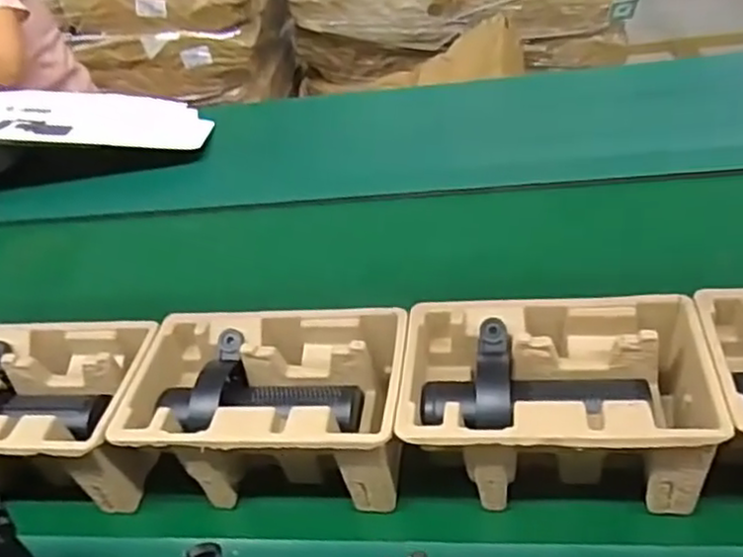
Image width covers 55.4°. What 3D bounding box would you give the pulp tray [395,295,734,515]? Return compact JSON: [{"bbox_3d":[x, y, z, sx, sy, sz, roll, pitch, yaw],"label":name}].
[{"bbox_3d":[0.140,0.098,0.561,0.223,0.105,0.145,2,35,9],"label":"pulp tray"}]

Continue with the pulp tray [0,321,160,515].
[{"bbox_3d":[-0.313,0.123,0.644,0.231,0.096,0.149,0,35,6],"label":"pulp tray"}]

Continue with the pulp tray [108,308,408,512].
[{"bbox_3d":[-0.087,0.110,0.604,0.229,0.099,0.142,1,35,9],"label":"pulp tray"}]

